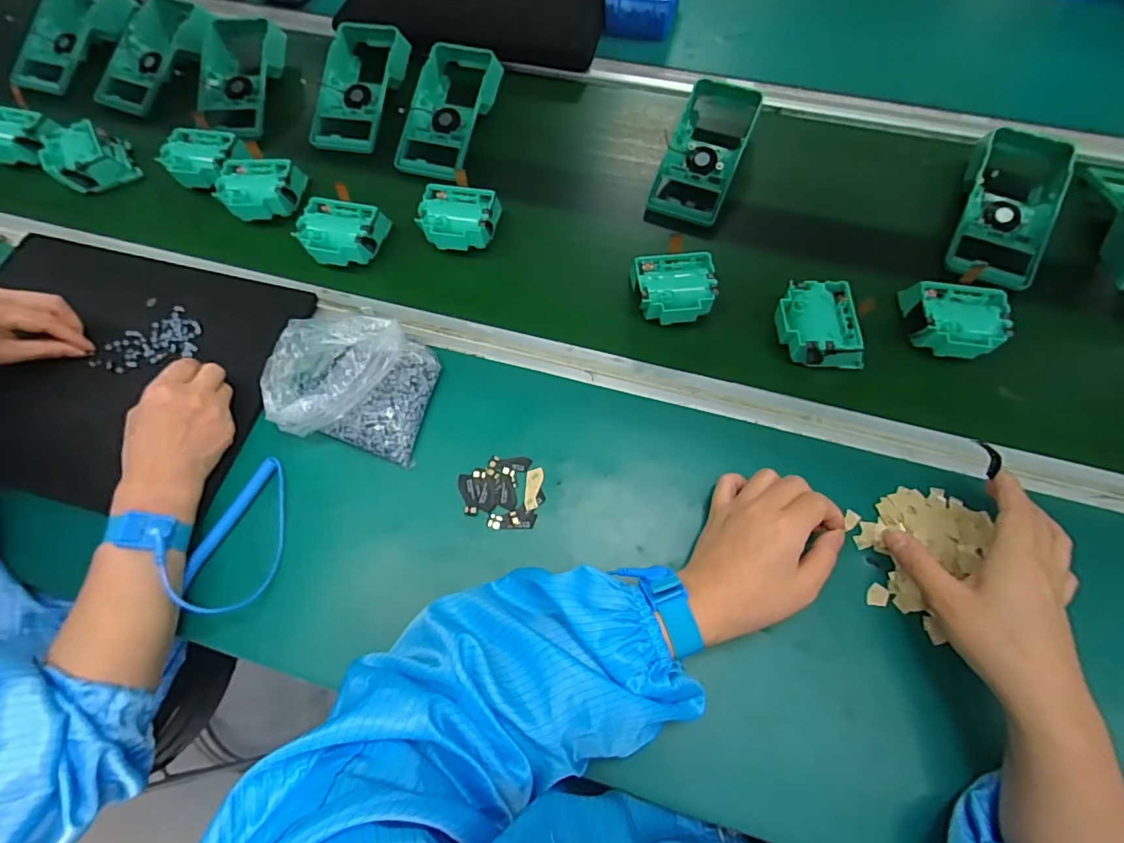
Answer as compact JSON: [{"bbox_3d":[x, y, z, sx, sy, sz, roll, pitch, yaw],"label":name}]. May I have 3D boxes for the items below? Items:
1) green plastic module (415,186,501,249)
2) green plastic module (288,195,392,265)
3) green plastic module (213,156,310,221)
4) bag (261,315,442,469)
[{"bbox_3d":[-0.109,-0.212,0.552,0.078,0.041,0.068,7,68,4],"label":"green plastic module"},{"bbox_3d":[-0.230,-0.195,0.546,0.080,0.037,0.071,4,68,3],"label":"green plastic module"},{"bbox_3d":[-0.334,-0.254,0.576,0.076,0.034,0.073,-4,65,3],"label":"green plastic module"},{"bbox_3d":[-0.186,-0.040,0.459,0.135,0.054,0.121,12,69,6],"label":"bag"}]

